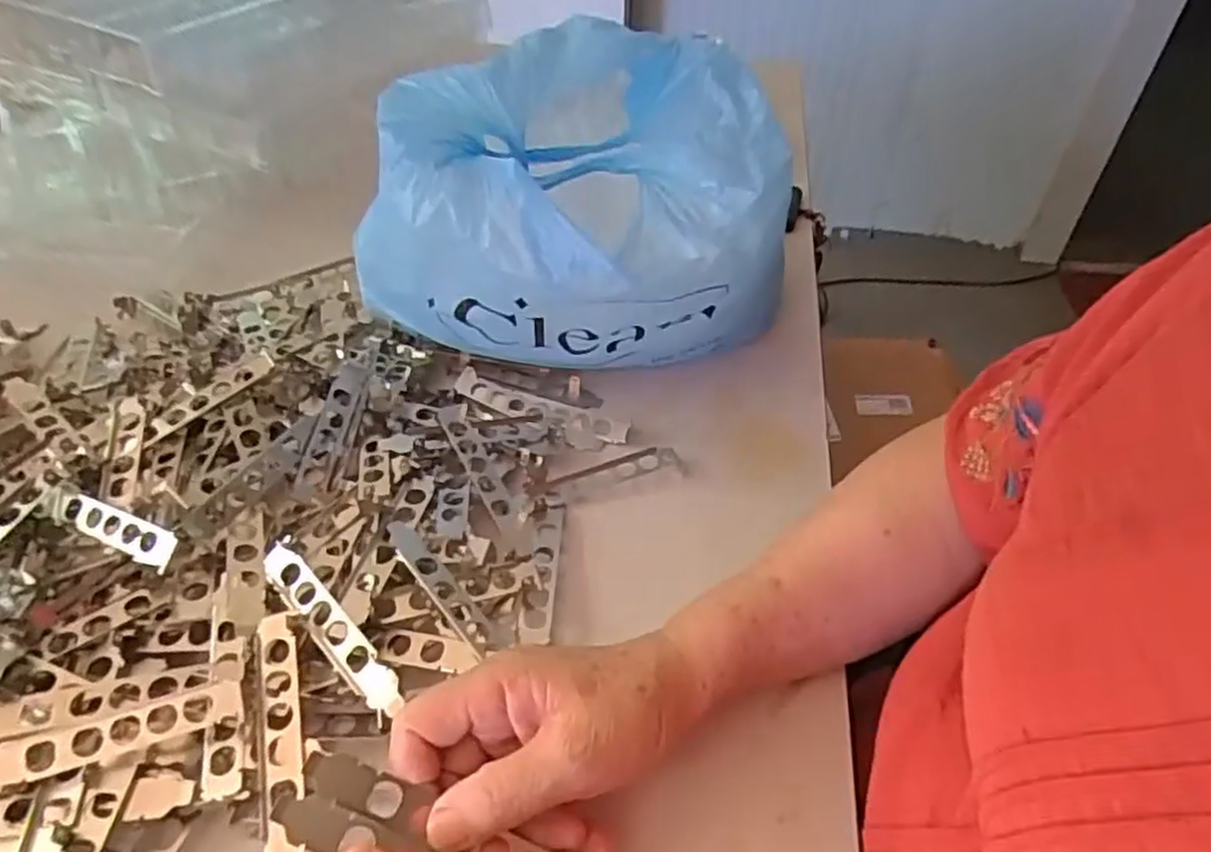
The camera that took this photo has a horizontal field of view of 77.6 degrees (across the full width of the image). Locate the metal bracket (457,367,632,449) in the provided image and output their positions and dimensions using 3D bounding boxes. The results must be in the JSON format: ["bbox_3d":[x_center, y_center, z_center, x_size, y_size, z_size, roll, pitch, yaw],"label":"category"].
[{"bbox_3d":[-0.047,-0.012,0.541,0.130,0.012,0.030,15,46,14],"label":"metal bracket"}]

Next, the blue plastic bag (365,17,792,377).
[{"bbox_3d":[-0.012,-0.139,0.546,0.282,0.188,0.245,-30,52,-27],"label":"blue plastic bag"}]

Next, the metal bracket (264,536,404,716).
[{"bbox_3d":[-0.141,0.102,0.386,0.114,0.008,0.021,41,87,26],"label":"metal bracket"}]

